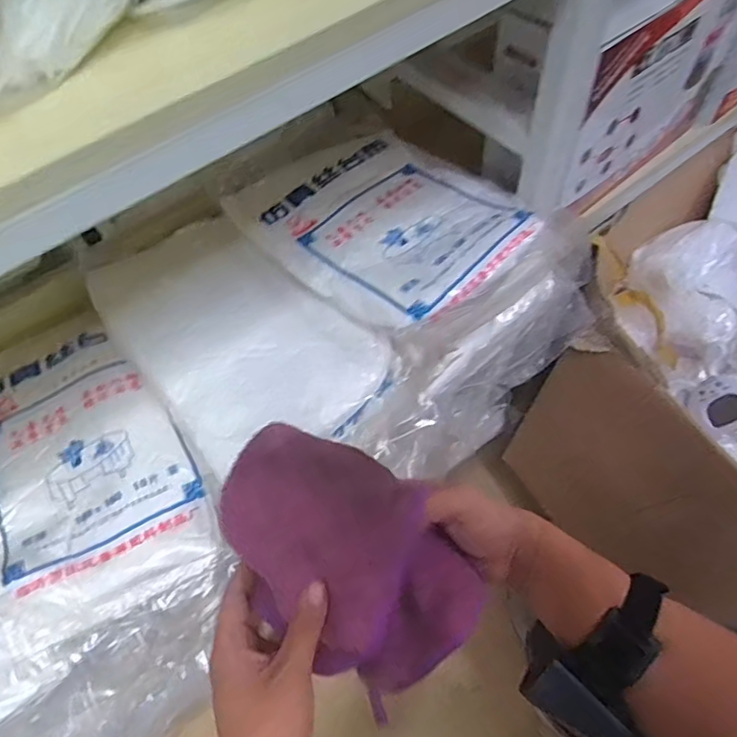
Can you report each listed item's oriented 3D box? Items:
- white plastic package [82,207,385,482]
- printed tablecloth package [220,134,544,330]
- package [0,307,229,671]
[{"bbox_3d":[-0.145,-0.040,0.593,0.199,0.034,0.311,-39,63,-19],"label":"white plastic package"},{"bbox_3d":[0.015,-0.170,0.630,0.236,0.029,0.300,-39,59,-17],"label":"printed tablecloth package"},{"bbox_3d":[-0.289,0.086,0.551,0.200,0.027,0.305,-30,60,-14],"label":"package"}]

